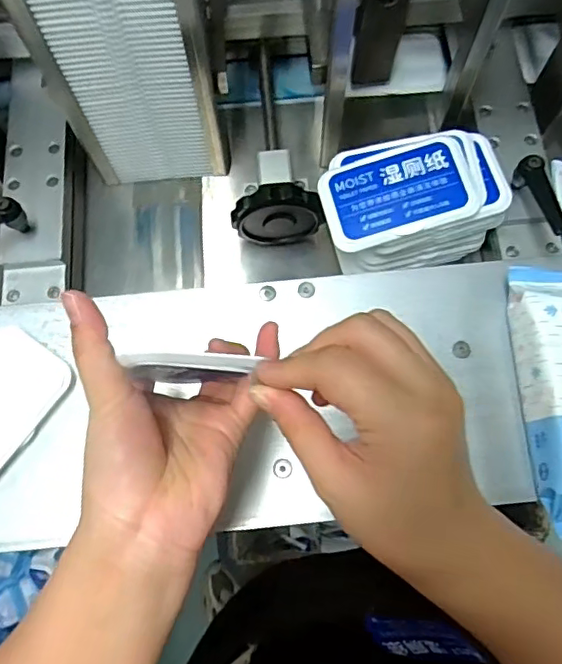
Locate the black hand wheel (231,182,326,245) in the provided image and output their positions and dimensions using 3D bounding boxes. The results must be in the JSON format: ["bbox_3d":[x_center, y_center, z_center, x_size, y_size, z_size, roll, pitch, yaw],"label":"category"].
[{"bbox_3d":[-0.003,-0.101,0.457,0.071,0.059,0.033,-2,72,0],"label":"black hand wheel"}]

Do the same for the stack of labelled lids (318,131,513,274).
[{"bbox_3d":[0.103,-0.101,0.454,0.137,0.074,0.085,-6,72,-1],"label":"stack of labelled lids"}]

